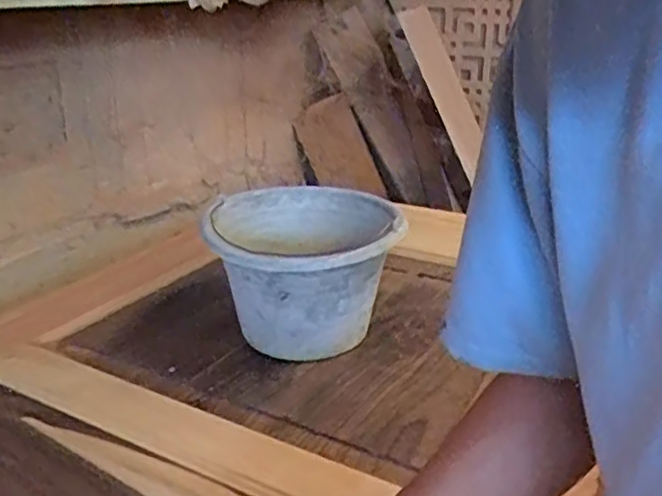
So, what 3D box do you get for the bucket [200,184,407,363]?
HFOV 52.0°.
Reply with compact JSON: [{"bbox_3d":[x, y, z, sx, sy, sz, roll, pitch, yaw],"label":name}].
[{"bbox_3d":[-0.034,0.034,0.869,0.230,0.164,0.269,-7,22,-12],"label":"bucket"}]

